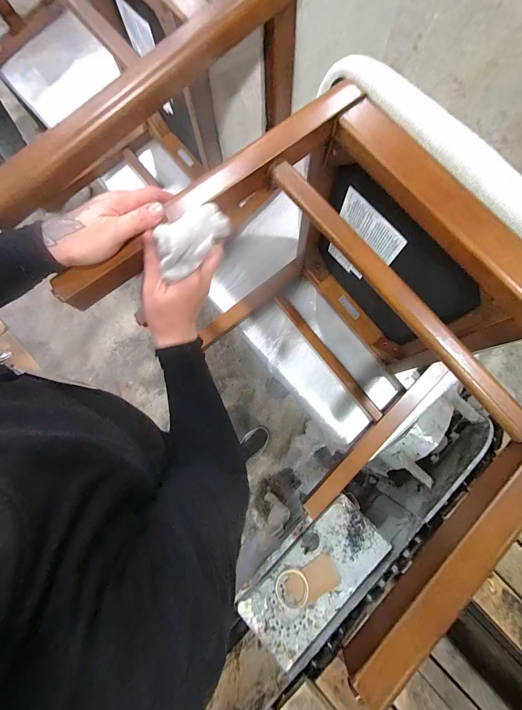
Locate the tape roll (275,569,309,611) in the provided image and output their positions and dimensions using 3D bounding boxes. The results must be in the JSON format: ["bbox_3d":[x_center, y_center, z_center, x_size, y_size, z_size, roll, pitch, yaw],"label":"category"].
[{"bbox_3d":[0.079,0.607,0.742,0.082,0.028,0.095,0,78,1],"label":"tape roll"}]

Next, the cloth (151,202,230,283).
[{"bbox_3d":[-0.072,-0.125,0.312,0.094,0.039,0.048,-40,80,-7],"label":"cloth"}]

